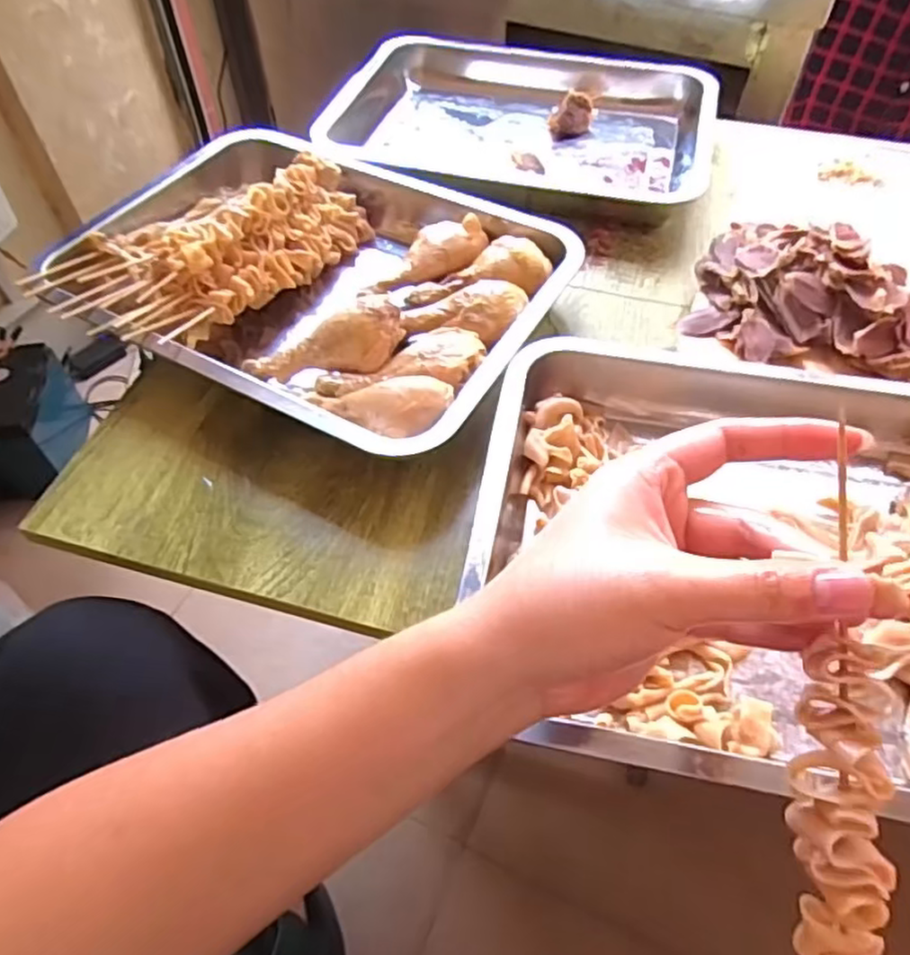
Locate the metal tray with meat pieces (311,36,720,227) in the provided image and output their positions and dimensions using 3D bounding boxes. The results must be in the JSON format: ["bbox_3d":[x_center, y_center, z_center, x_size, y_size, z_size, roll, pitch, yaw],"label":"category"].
[{"bbox_3d":[0.064,-0.358,0.670,0.354,0.041,0.267,8,54,5],"label":"metal tray with meat pieces"}]

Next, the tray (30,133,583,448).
[{"bbox_3d":[-0.109,-0.171,0.520,0.340,0.065,0.286,23,57,16],"label":"tray"}]

